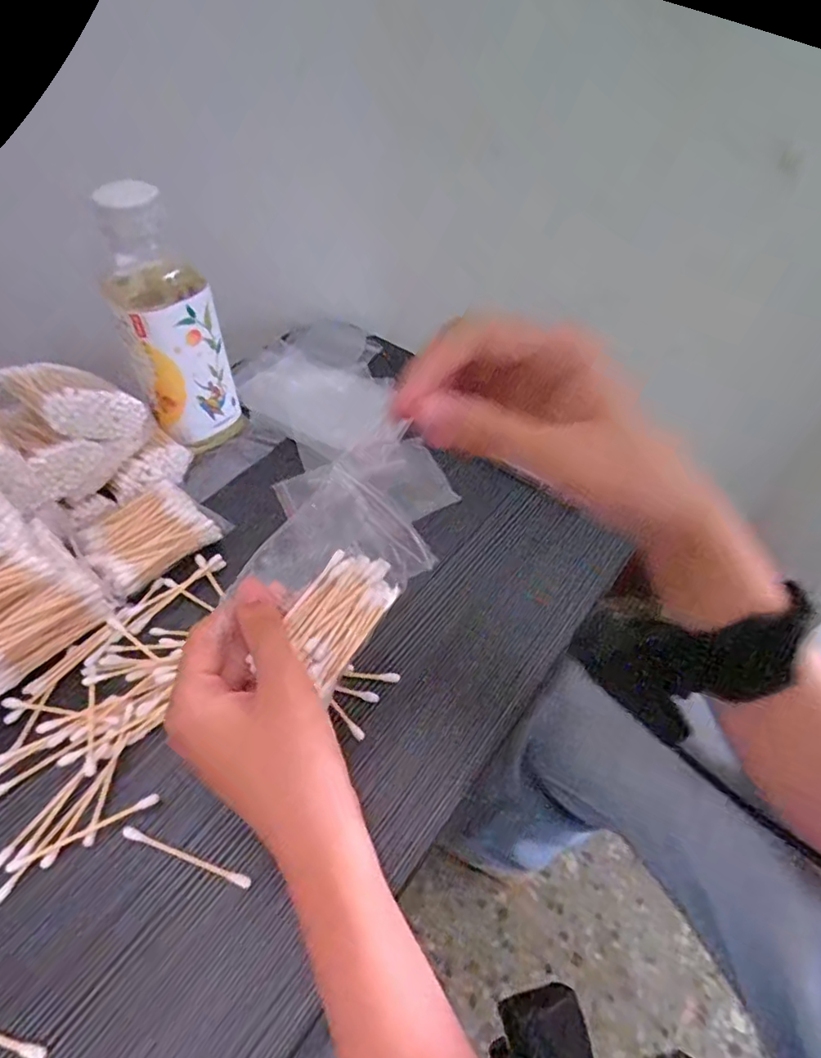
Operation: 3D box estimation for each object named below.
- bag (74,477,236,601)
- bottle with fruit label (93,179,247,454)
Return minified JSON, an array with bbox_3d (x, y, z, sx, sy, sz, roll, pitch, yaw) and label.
[{"bbox_3d":[-0.179,0.003,0.391,0.067,0.024,0.082,36,58,23],"label":"bag"},{"bbox_3d":[-0.171,-0.144,0.410,0.066,0.162,0.067,-17,54,-17],"label":"bottle with fruit label"}]

